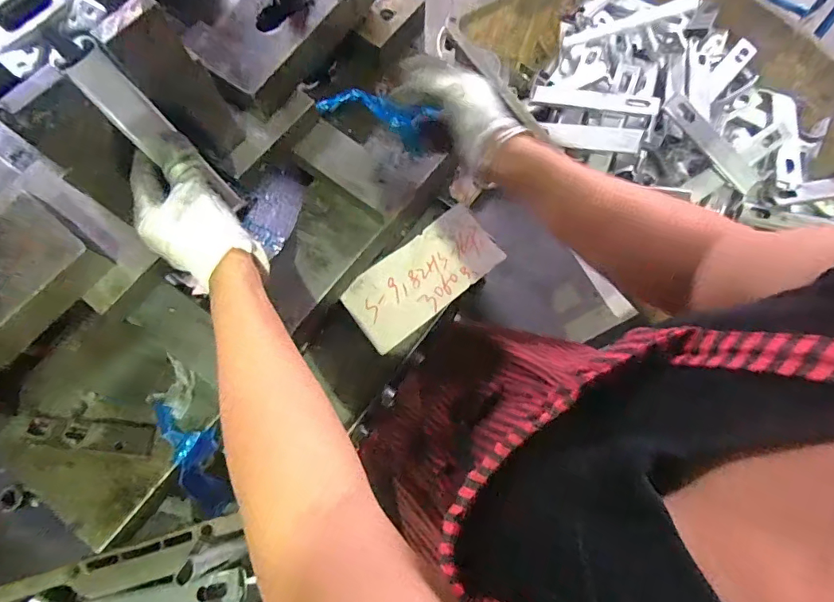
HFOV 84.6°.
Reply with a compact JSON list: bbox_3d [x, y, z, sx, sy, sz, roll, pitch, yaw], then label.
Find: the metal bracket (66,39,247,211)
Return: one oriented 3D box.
[{"bbox_3d":[-0.190,-0.121,0.357,0.018,0.151,0.032,20,74,32],"label":"metal bracket"}]

